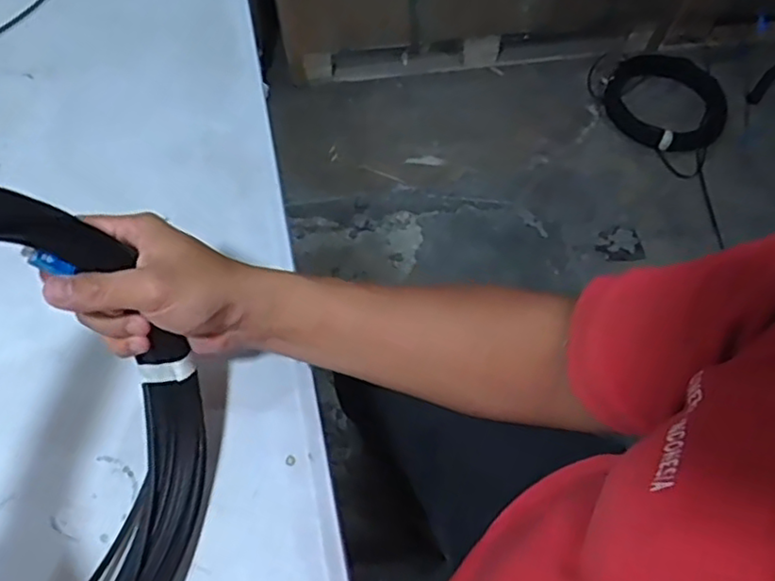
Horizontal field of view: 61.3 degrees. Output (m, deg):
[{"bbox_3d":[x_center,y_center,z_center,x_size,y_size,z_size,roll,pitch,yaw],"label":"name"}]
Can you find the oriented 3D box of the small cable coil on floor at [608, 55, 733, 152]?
[{"bbox_3d":[0.704,-0.478,1.649,0.298,0.077,0.291,1,59,-2],"label":"small cable coil on floor"}]

